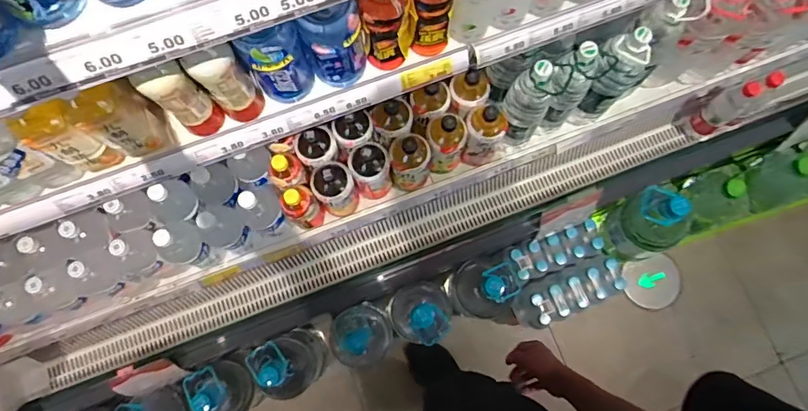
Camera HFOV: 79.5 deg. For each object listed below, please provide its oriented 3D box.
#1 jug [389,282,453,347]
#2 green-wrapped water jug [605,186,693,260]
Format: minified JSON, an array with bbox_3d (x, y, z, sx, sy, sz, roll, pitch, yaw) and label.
[{"bbox_3d":[0.048,0.284,1.308,0.156,0.288,0.152,0,79,0],"label":"jug"},{"bbox_3d":[0.635,0.048,1.270,0.146,0.364,0.161,-19,79,-3],"label":"green-wrapped water jug"}]

